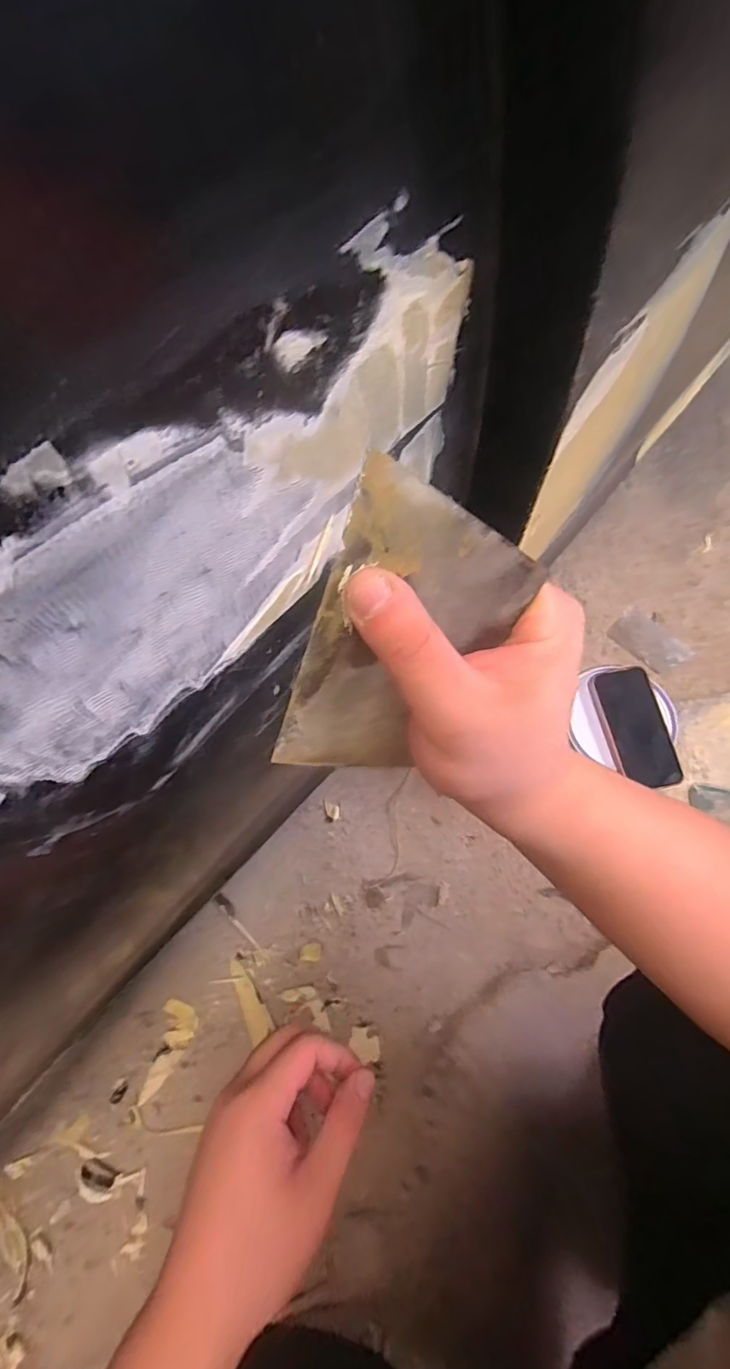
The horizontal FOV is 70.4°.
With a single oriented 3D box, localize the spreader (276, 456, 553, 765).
[{"bbox_3d":[0.011,-0.009,0.201,0.071,0.139,0.004,9,44,-21],"label":"spreader"}]

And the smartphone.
[{"bbox_3d":[0.350,0.055,0.664,0.076,0.012,0.152,-11,76,-2],"label":"smartphone"}]

